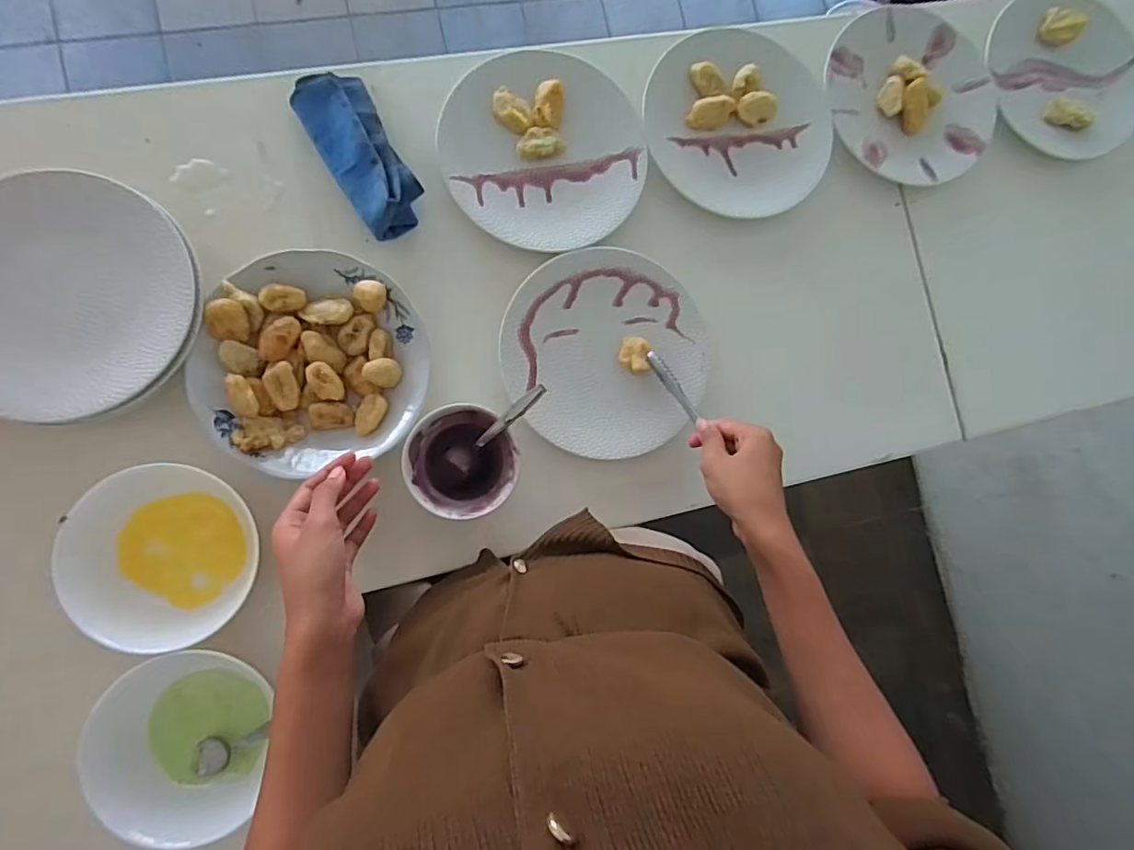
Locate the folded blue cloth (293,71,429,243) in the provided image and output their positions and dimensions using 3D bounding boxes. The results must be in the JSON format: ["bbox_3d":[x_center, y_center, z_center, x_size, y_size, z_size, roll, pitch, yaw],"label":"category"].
[{"bbox_3d":[-0.194,-0.258,0.532,0.066,0.053,0.160,-30,91,-10],"label":"folded blue cloth"}]

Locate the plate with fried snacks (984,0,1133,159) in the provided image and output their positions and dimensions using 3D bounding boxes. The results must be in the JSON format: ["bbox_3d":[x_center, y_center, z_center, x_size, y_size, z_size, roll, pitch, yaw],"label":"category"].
[{"bbox_3d":[0.617,-0.441,0.707,0.208,0.050,0.185,40,81,-2],"label":"plate with fried snacks"}]

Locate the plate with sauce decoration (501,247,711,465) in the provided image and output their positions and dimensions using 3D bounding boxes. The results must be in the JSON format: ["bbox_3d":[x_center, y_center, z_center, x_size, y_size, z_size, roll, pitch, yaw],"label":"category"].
[{"bbox_3d":[0.041,-0.071,0.561,0.195,0.016,0.202,1,85,-7],"label":"plate with sauce decoration"}]

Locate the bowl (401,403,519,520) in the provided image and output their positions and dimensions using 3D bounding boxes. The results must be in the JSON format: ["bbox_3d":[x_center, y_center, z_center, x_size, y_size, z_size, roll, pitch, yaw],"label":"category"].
[{"bbox_3d":[-0.094,0.033,0.519,0.093,0.067,0.094,1,86,-9],"label":"bowl"}]

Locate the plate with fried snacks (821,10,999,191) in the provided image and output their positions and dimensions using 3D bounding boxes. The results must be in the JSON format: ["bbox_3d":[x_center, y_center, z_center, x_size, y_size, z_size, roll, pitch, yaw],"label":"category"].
[{"bbox_3d":[0.393,-0.374,0.656,0.212,0.042,0.195,1,85,-7],"label":"plate with fried snacks"}]

